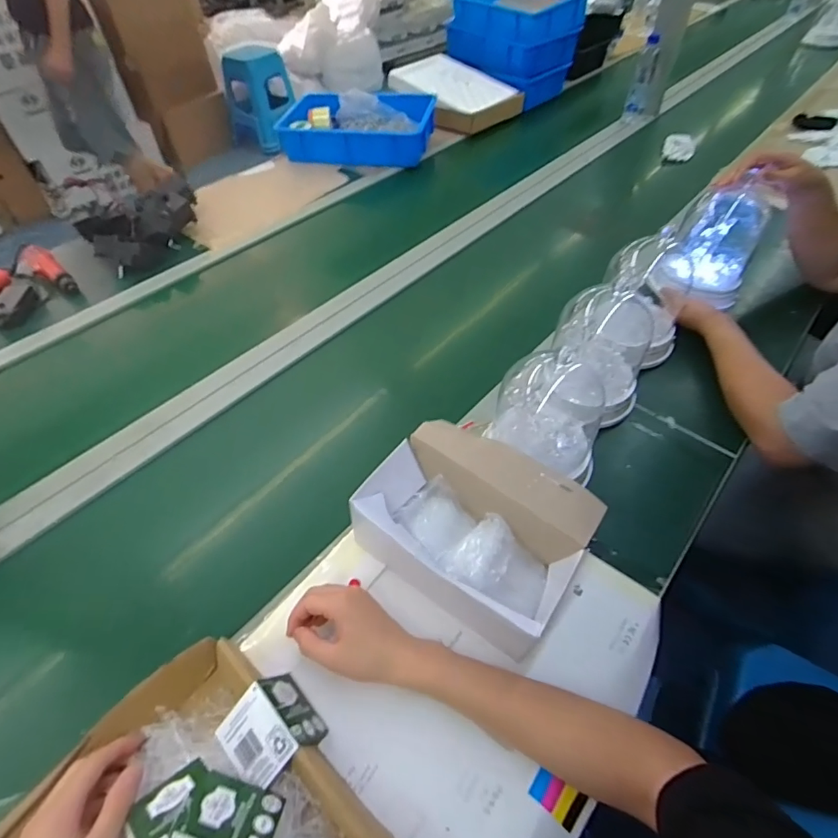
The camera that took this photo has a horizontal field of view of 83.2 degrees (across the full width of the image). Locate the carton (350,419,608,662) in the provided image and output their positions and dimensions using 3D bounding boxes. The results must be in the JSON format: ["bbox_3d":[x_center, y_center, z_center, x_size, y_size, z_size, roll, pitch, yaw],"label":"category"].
[{"bbox_3d":[0.065,0.120,0.554,0.240,0.096,0.178,29,56,23],"label":"carton"}]

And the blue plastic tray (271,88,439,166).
[{"bbox_3d":[-0.179,-0.846,1.373,0.426,0.101,0.268,8,51,8],"label":"blue plastic tray"}]

